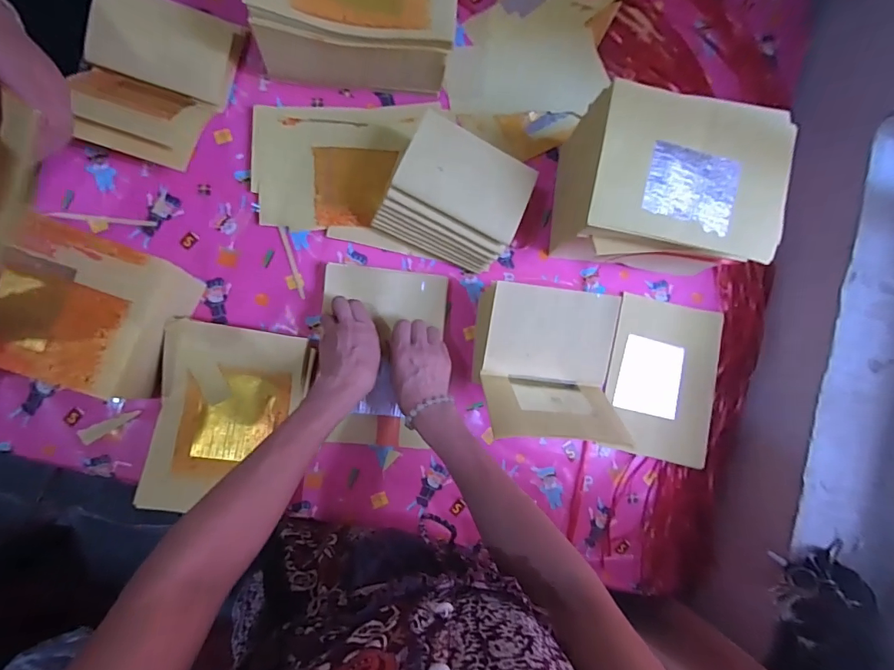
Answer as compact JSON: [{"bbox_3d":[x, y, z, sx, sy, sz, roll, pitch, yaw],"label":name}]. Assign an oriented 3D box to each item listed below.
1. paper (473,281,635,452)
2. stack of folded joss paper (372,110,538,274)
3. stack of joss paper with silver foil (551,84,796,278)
[{"bbox_3d":[0.131,0.030,0.532,0.157,0.096,0.172,6,90,-10],"label":"paper"},{"bbox_3d":[0.012,-0.175,0.580,0.166,0.094,0.139,21,85,-6],"label":"stack of folded joss paper"},{"bbox_3d":[0.268,-0.180,0.585,0.255,0.170,0.179,6,86,-8],"label":"stack of joss paper with silver foil"}]

